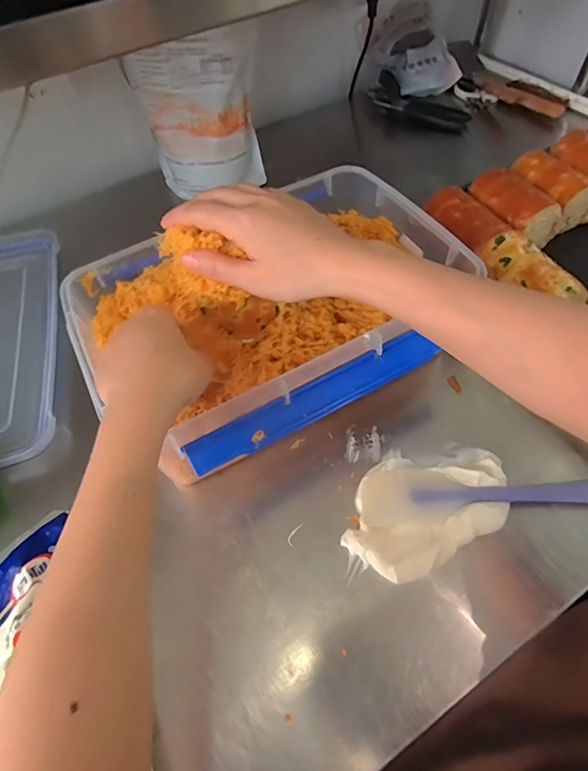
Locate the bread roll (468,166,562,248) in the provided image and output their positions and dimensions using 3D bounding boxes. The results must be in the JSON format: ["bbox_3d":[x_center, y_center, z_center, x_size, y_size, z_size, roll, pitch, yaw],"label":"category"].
[{"bbox_3d":[0.263,-0.213,0.537,0.070,0.062,0.098,-34,60,-17],"label":"bread roll"}]

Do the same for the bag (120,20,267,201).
[{"bbox_3d":[-0.125,-0.360,0.597,0.161,0.183,0.071,-12,56,-3],"label":"bag"}]

